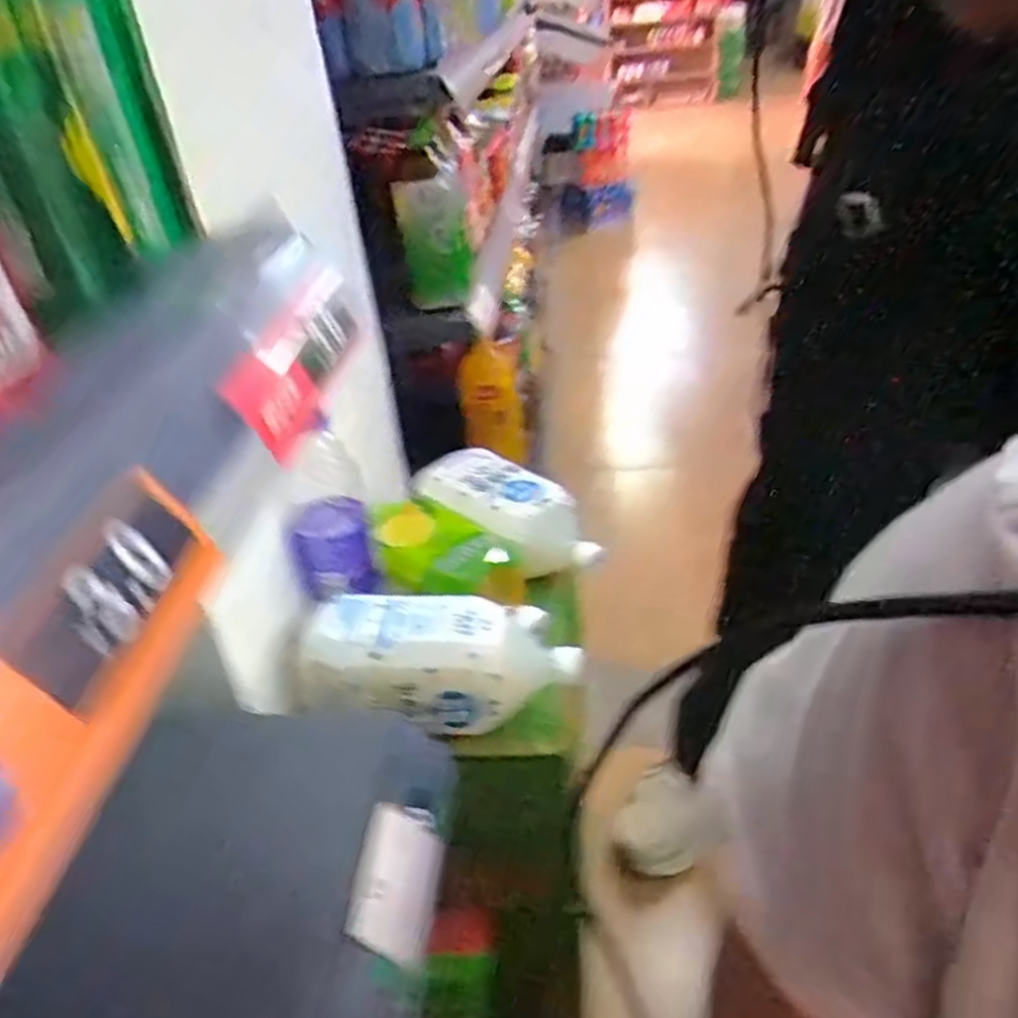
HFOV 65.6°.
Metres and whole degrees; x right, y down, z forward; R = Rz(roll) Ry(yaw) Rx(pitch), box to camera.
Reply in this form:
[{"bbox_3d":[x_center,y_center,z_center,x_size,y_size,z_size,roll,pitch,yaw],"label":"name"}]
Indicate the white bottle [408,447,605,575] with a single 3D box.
[{"bbox_3d":[-0.001,0.005,0.771,0.095,0.070,0.200,-29,39,-30],"label":"white bottle"}]

